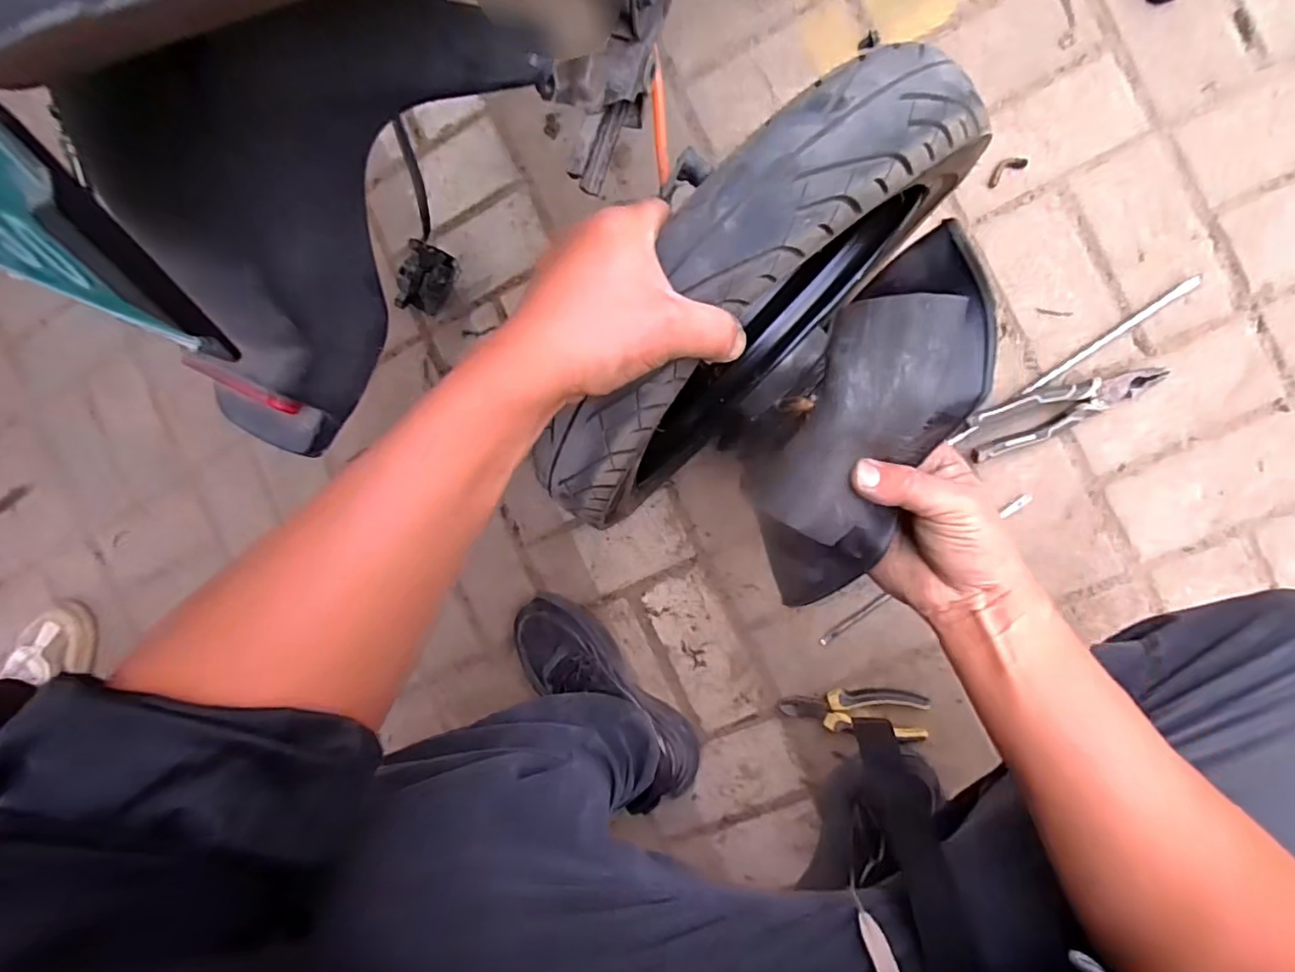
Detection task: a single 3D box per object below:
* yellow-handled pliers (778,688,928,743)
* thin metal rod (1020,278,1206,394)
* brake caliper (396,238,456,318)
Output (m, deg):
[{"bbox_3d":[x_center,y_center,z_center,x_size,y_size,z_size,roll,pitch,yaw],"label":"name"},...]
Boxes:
[{"bbox_3d":[0.227,0.245,0.633,0.150,0.023,0.055,2,94,9],"label":"yellow-handled pliers"},{"bbox_3d":[0.477,-0.155,0.594,0.188,0.009,0.014,-35,88,10],"label":"thin metal rod"},{"bbox_3d":[-0.256,-0.244,0.677,0.053,0.061,0.077,13,96,8],"label":"brake caliper"}]

